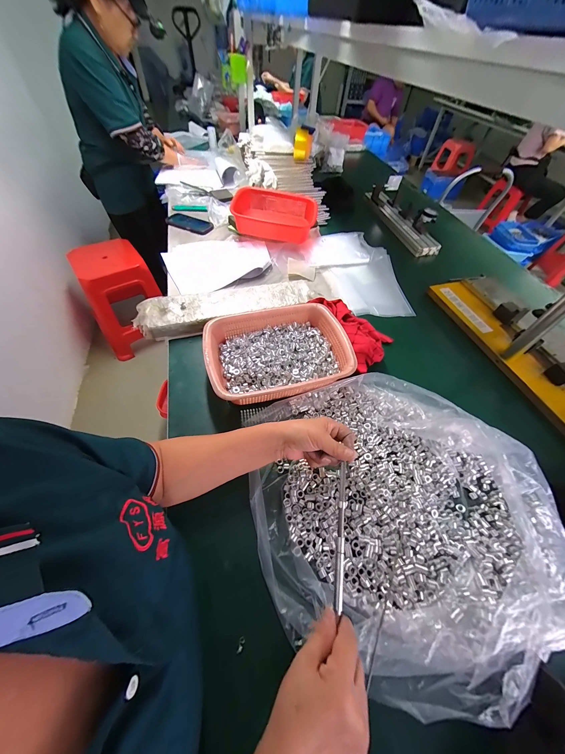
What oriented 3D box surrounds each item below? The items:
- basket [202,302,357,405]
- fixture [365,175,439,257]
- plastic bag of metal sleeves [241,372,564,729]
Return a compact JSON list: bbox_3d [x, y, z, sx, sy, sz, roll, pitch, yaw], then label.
[{"bbox_3d":[-0.011,-0.050,0.550,0.292,0.064,0.214,-12,58,-13],"label":"basket"},{"bbox_3d":[0.487,-0.664,1.020,0.104,0.108,0.469,-8,57,-10],"label":"fixture"},{"bbox_3d":[0.179,0.176,0.392,0.443,0.089,0.434,-10,57,-11],"label":"plastic bag of metal sleeves"}]

